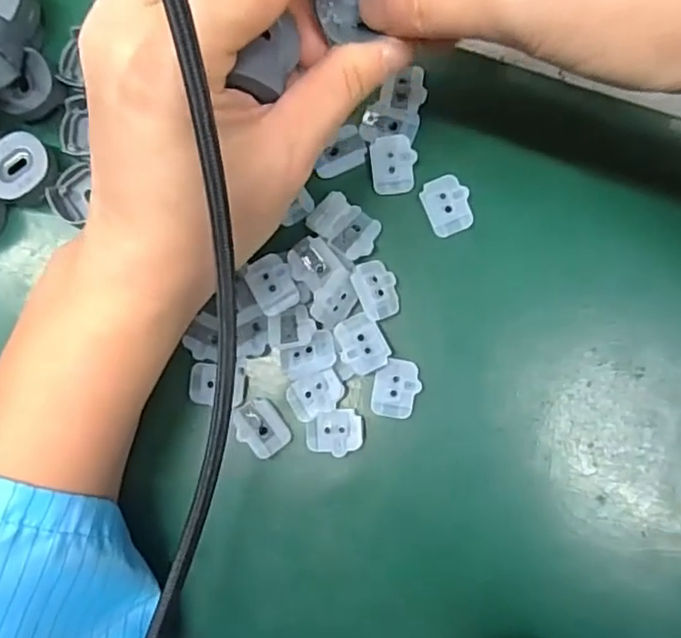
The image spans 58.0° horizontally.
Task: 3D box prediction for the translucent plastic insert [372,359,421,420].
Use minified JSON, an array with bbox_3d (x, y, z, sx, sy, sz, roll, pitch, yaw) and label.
[{"bbox_3d":[0.021,0.026,0.229,0.017,0.005,0.022,8,85,8],"label":"translucent plastic insert"}]

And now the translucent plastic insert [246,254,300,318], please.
[{"bbox_3d":[-0.026,-0.014,0.233,0.016,0.005,0.022,-26,81,4],"label":"translucent plastic insert"}]

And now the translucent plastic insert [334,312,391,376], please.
[{"bbox_3d":[0.008,0.009,0.226,0.016,0.004,0.021,-27,81,4],"label":"translucent plastic insert"}]

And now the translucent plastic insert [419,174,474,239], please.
[{"bbox_3d":[0.041,-0.043,0.234,0.017,0.006,0.021,-22,81,4],"label":"translucent plastic insert"}]

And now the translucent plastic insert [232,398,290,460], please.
[{"bbox_3d":[-0.030,0.041,0.232,0.016,0.004,0.021,-41,80,1],"label":"translucent plastic insert"}]

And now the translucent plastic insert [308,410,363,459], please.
[{"bbox_3d":[-0.002,0.042,0.229,0.021,0.004,0.017,-1,84,7],"label":"translucent plastic insert"}]

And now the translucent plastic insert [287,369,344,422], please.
[{"bbox_3d":[-0.009,0.028,0.229,0.021,0.004,0.015,-27,81,4],"label":"translucent plastic insert"}]

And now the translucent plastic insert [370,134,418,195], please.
[{"bbox_3d":[0.020,-0.059,0.234,0.017,0.006,0.020,-4,83,7],"label":"translucent plastic insert"}]

